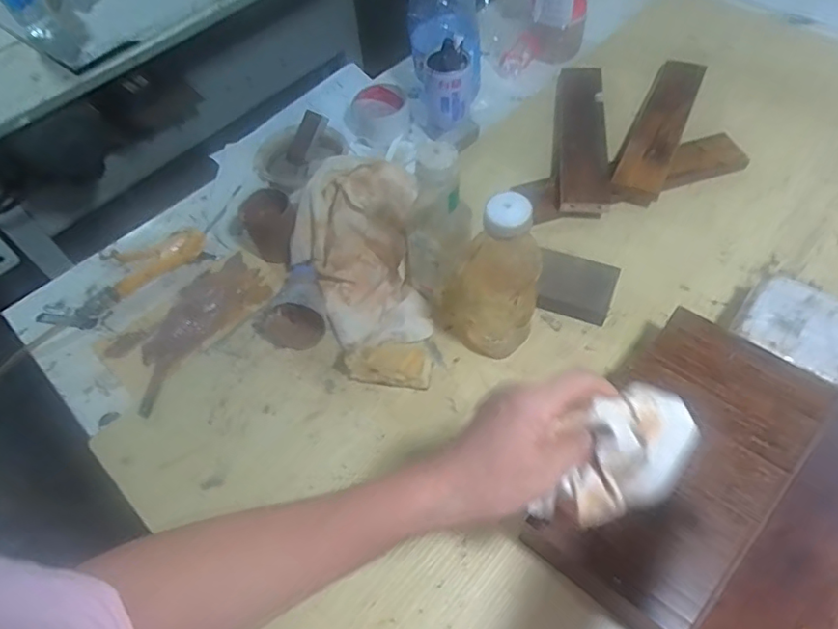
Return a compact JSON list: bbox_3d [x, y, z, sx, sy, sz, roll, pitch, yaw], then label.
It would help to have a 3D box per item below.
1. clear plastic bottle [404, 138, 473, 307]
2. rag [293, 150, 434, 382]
[{"bbox_3d":[0.020,-0.083,0.593,0.057,0.203,0.058,31,64,23],"label":"clear plastic bottle"},{"bbox_3d":[-0.061,-0.057,0.653,0.153,0.065,0.252,-15,71,-6],"label":"rag"}]

